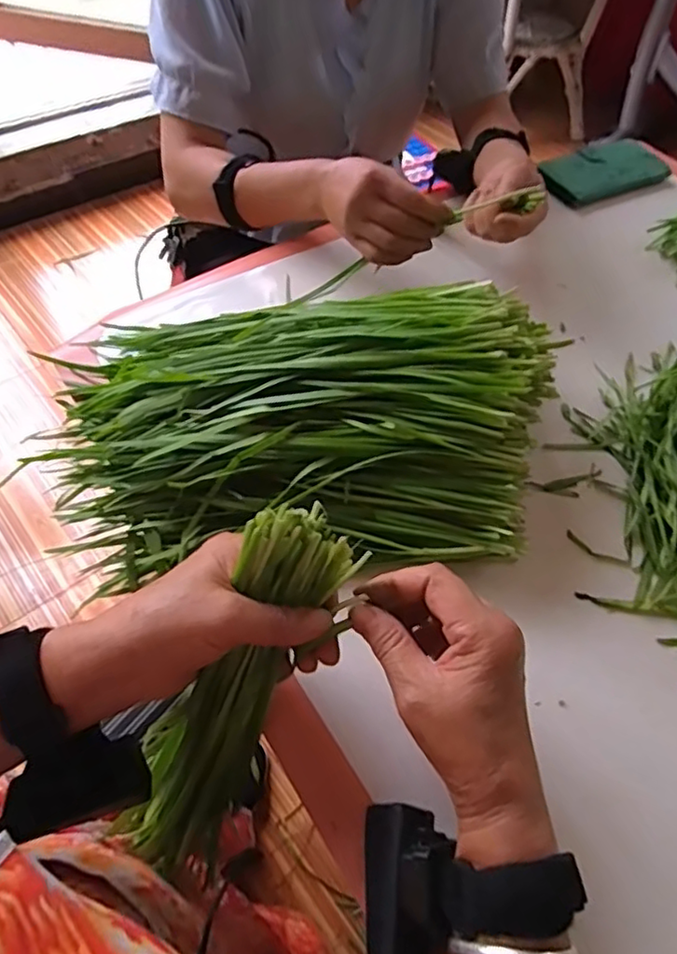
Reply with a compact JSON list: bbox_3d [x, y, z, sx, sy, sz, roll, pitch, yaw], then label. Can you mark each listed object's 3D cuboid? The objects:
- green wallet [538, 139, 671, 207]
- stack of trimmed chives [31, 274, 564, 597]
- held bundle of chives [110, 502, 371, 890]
[{"bbox_3d":[0.322,-0.369,0.744,0.173,0.019,0.081,-28,61,-22],"label":"green wallet"},{"bbox_3d":[-0.045,-0.045,0.439,0.362,0.101,0.219,7,54,1],"label":"stack of trimmed chives"},{"bbox_3d":[-0.062,0.127,0.347,0.059,0.233,0.042,28,13,15],"label":"held bundle of chives"}]

